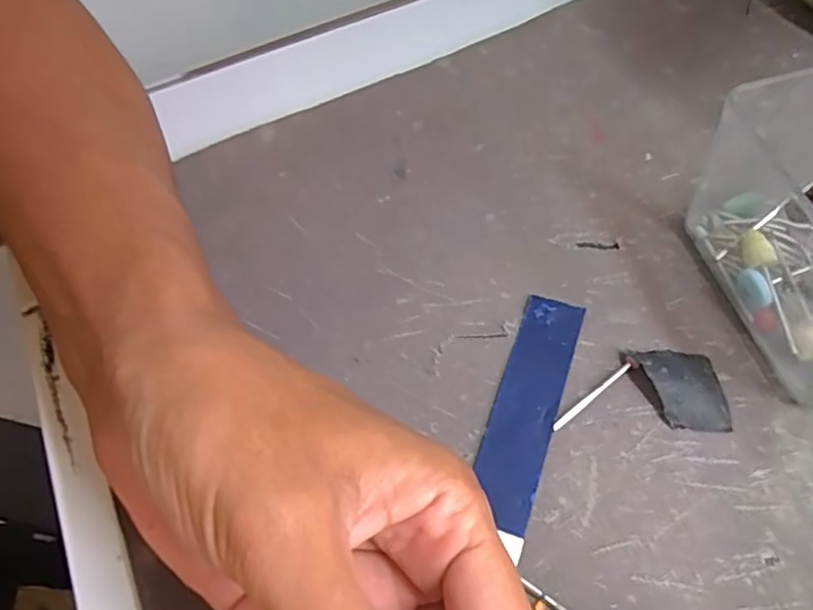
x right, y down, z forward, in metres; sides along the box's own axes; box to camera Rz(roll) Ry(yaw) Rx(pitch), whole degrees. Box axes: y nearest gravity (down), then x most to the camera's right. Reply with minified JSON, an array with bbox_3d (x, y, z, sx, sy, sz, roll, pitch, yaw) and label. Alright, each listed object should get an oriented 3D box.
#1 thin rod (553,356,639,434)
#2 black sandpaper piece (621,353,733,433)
[{"bbox_3d":[0.064,0.030,0.201,0.039,0.004,0.004,-35,64,-15],"label":"thin rod"},{"bbox_3d":[0.093,0.028,0.199,0.027,0.008,0.027,-1,61,3],"label":"black sandpaper piece"}]

